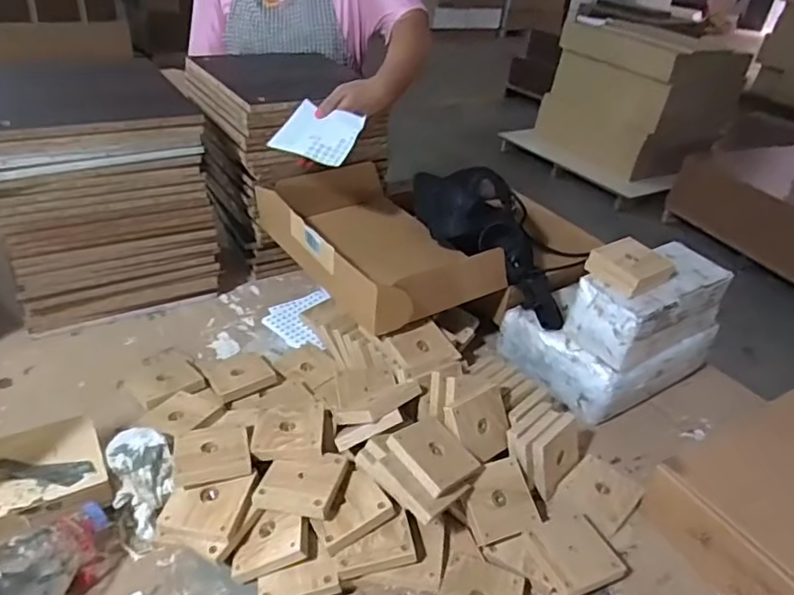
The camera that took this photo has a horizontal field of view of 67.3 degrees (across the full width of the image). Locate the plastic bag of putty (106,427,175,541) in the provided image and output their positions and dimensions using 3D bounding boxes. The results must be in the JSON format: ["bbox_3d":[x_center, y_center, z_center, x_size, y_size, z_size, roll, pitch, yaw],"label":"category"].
[{"bbox_3d":[-0.287,0.202,0.672,0.064,0.065,0.105,-8,37,-23],"label":"plastic bag of putty"}]

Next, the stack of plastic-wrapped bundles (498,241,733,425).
[{"bbox_3d":[0.338,0.031,0.921,0.271,0.183,0.189,-14,39,-29],"label":"stack of plastic-wrapped bundles"}]

